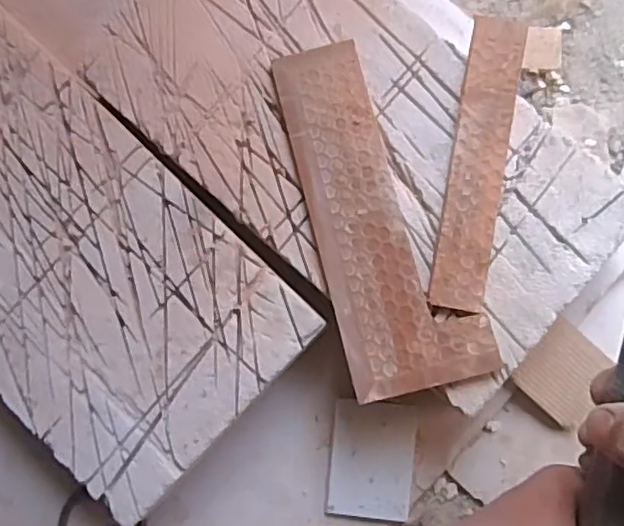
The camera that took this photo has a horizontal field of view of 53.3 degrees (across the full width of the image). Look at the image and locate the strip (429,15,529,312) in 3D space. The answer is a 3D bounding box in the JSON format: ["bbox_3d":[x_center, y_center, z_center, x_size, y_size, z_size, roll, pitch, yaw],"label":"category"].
[{"bbox_3d":[0.116,-0.072,0.430,0.038,0.011,0.207,10,84,3],"label":"strip"}]

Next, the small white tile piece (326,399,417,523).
[{"bbox_3d":[0.047,0.153,0.484,0.063,0.005,0.087,6,82,2],"label":"small white tile piece"}]

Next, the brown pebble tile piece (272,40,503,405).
[{"bbox_3d":[0.045,-0.035,0.431,0.092,0.011,0.246,-15,83,0],"label":"brown pebble tile piece"}]

